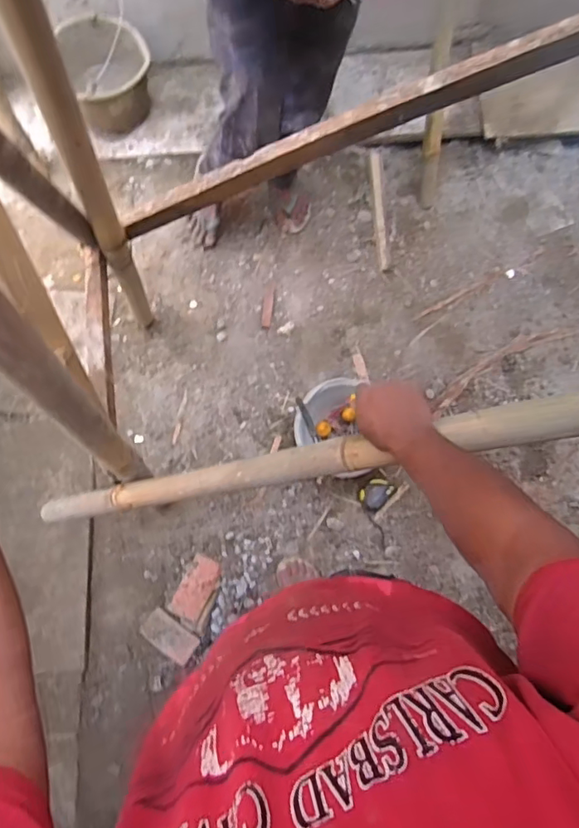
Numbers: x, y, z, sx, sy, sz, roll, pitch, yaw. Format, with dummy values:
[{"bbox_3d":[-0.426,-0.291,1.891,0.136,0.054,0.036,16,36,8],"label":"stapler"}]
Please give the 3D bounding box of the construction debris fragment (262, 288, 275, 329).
[{"bbox_3d":[-0.064,-0.317,1.615,0.028,0.010,0.123,6,76,1],"label":"construction debris fragment"}]

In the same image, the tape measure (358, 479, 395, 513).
[{"bbox_3d":[0.232,0.219,1.471,0.090,0.038,0.073,-40,80,-10],"label":"tape measure"}]

